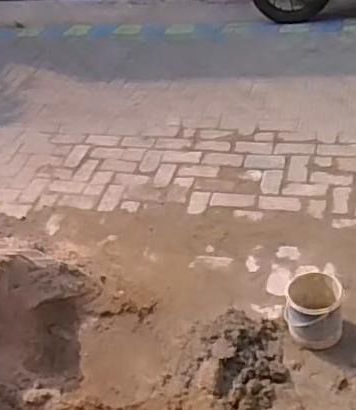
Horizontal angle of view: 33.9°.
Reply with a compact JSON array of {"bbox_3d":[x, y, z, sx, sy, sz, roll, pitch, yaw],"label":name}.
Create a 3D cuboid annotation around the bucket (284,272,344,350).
[{"bbox_3d":[0.429,0.341,1.849,0.172,0.166,0.198,-1,37,11],"label":"bucket"}]

